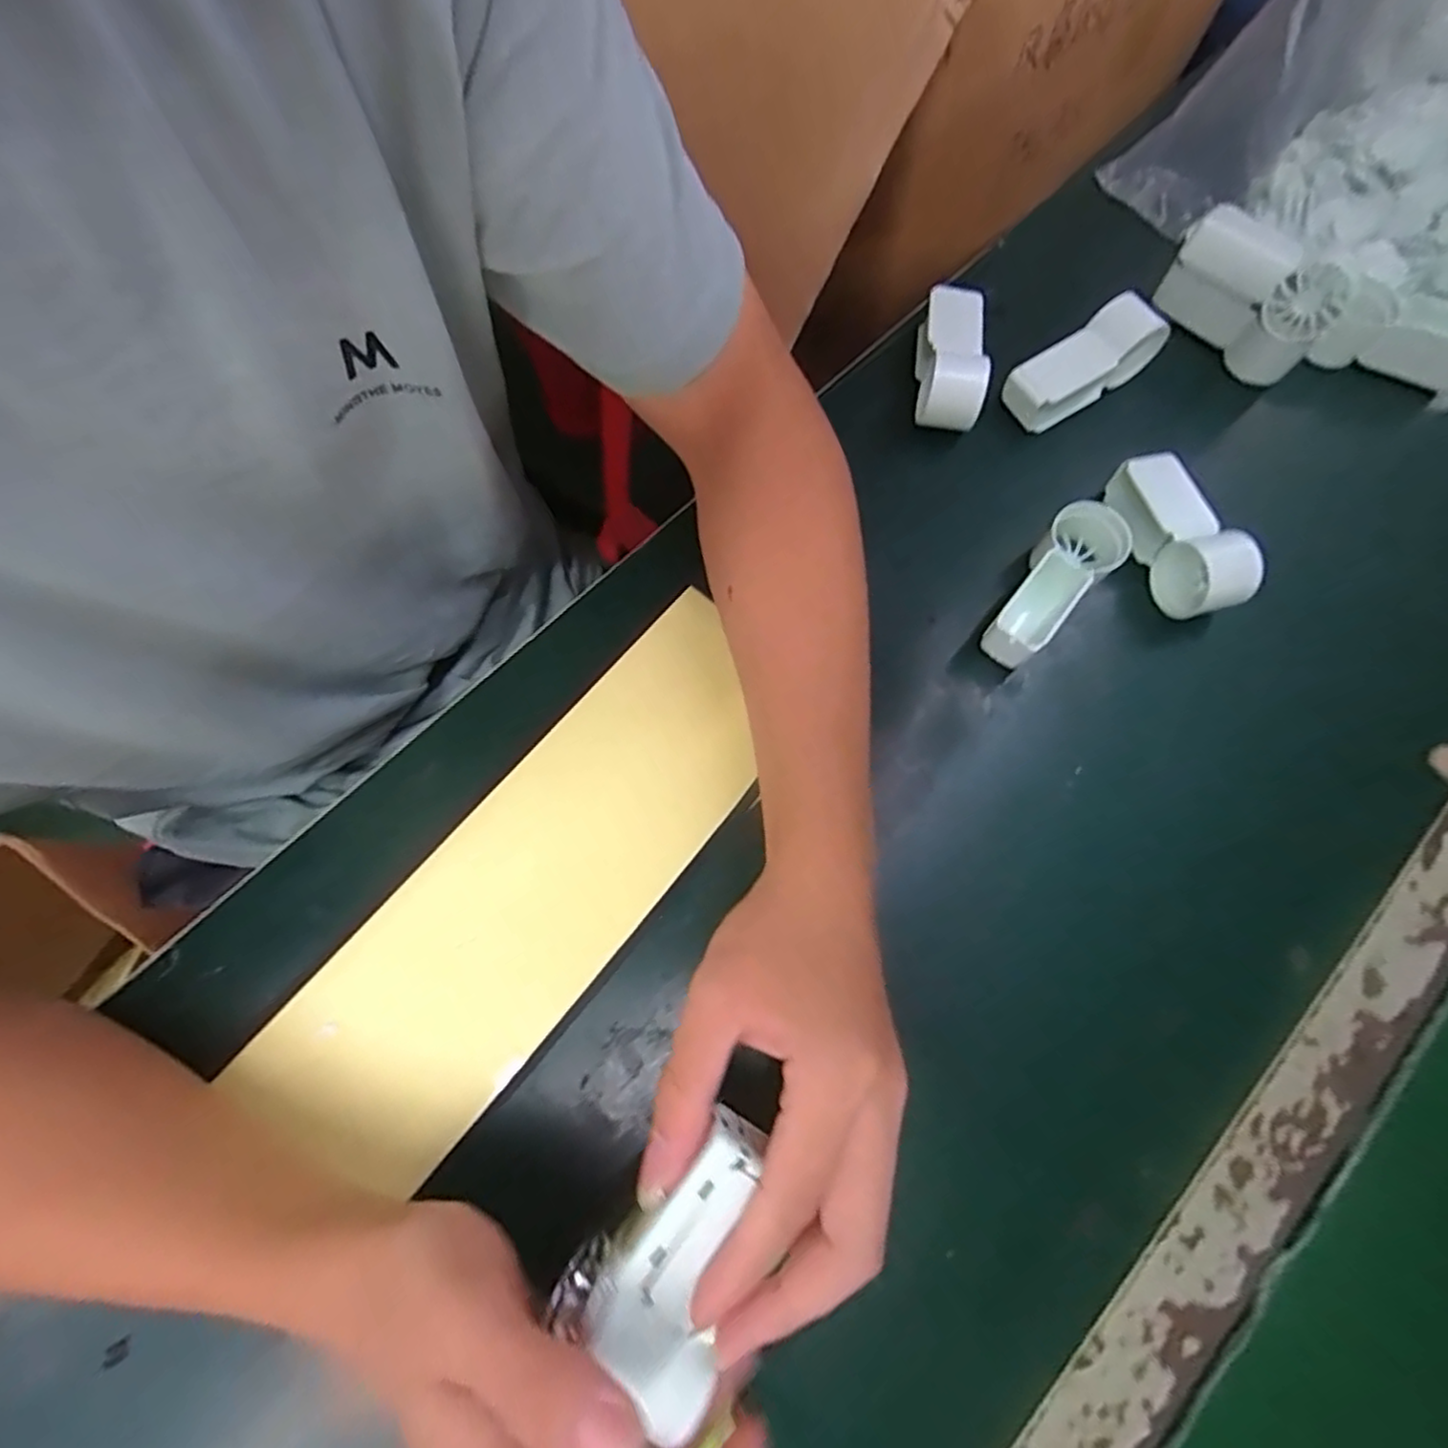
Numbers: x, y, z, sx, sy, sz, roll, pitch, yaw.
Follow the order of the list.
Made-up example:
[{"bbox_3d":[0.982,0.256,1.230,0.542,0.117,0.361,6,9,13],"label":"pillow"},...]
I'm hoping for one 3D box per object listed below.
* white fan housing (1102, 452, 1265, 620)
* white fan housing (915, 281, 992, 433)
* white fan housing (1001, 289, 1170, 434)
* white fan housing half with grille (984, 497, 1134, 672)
[{"bbox_3d":[0.247,-0.102,0.374,0.031,0.043,0.091,-21,75,-7],"label":"white fan housing"},{"bbox_3d":[0.136,-0.220,0.412,0.033,0.044,0.094,6,73,1],"label":"white fan housing"},{"bbox_3d":[0.214,-0.211,0.409,0.088,0.035,0.039,-32,76,4],"label":"white fan housing"},{"bbox_3d":[0.175,-0.076,0.367,0.098,0.037,0.040,-43,78,-12],"label":"white fan housing half with grille"}]

